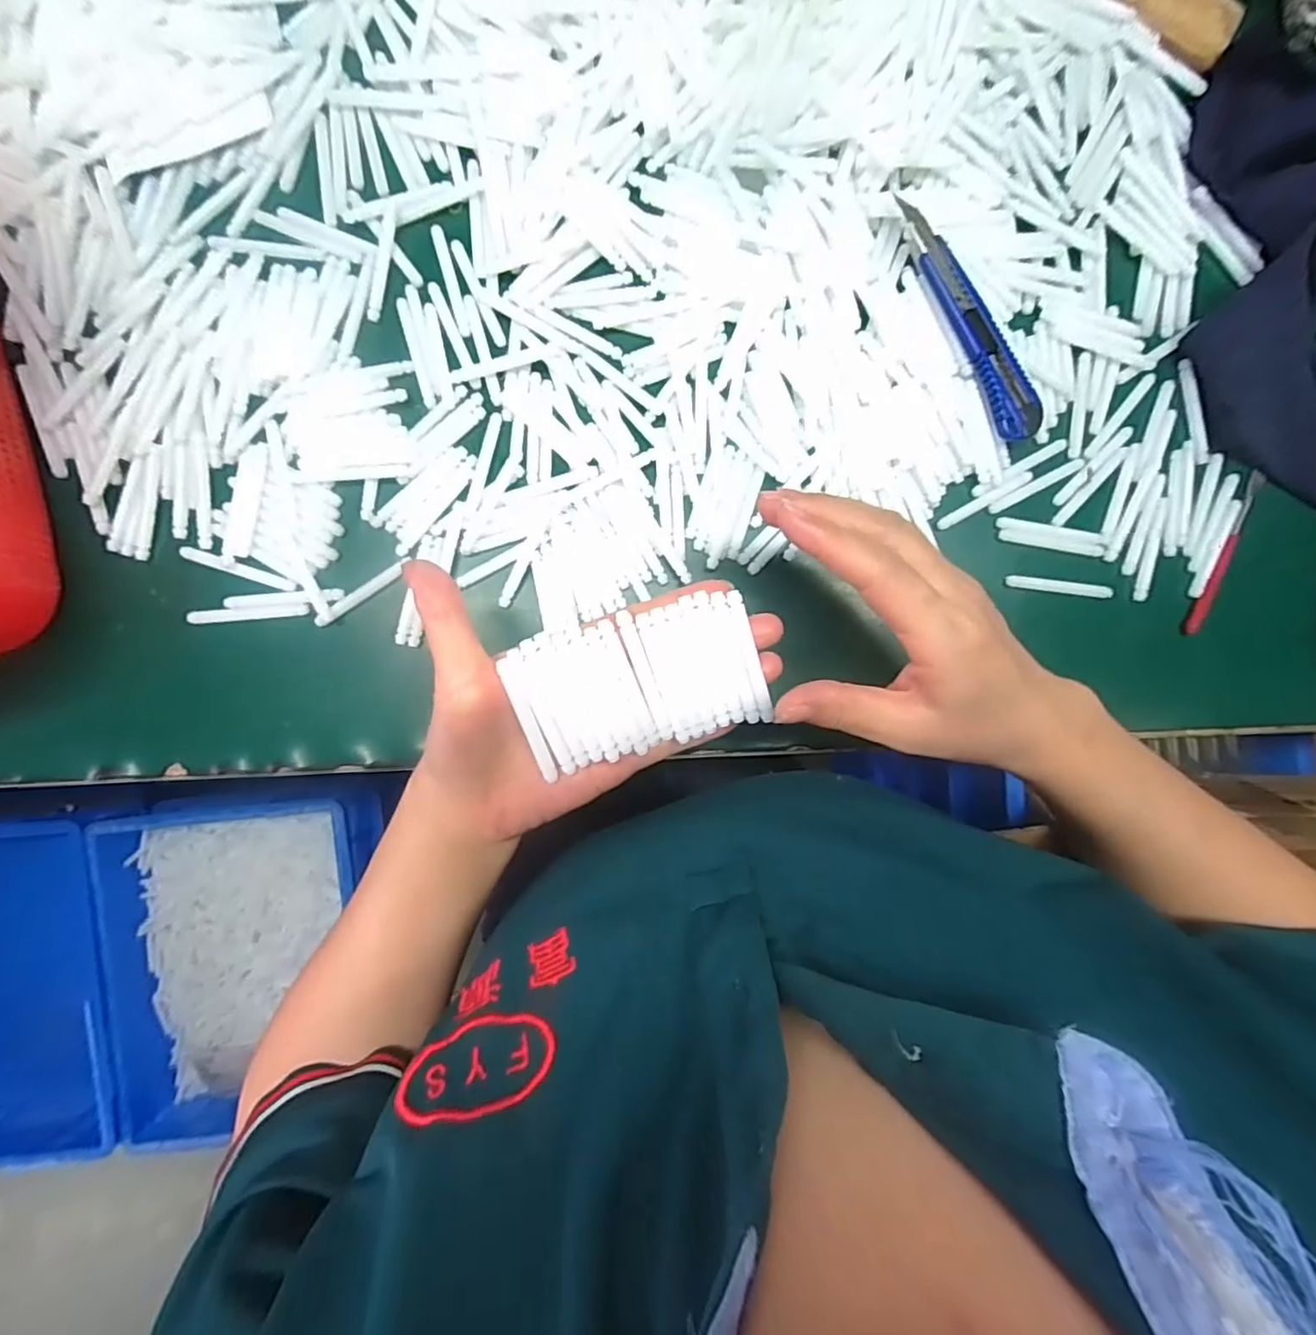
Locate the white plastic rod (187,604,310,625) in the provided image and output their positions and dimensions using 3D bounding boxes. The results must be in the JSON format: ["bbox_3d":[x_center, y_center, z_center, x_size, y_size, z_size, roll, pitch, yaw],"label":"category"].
[{"bbox_3d":[-0.212,-0.029,0.320,0.059,0.008,0.007,-5,94,-3],"label":"white plastic rod"}]

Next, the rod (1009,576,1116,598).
[{"bbox_3d":[0.225,-0.045,0.345,0.060,0.007,0.007,7,93,-4],"label":"rod"}]

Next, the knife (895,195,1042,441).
[{"bbox_3d":[0.168,-0.186,0.329,0.024,0.015,0.135,-28,94,-1],"label":"knife"}]

